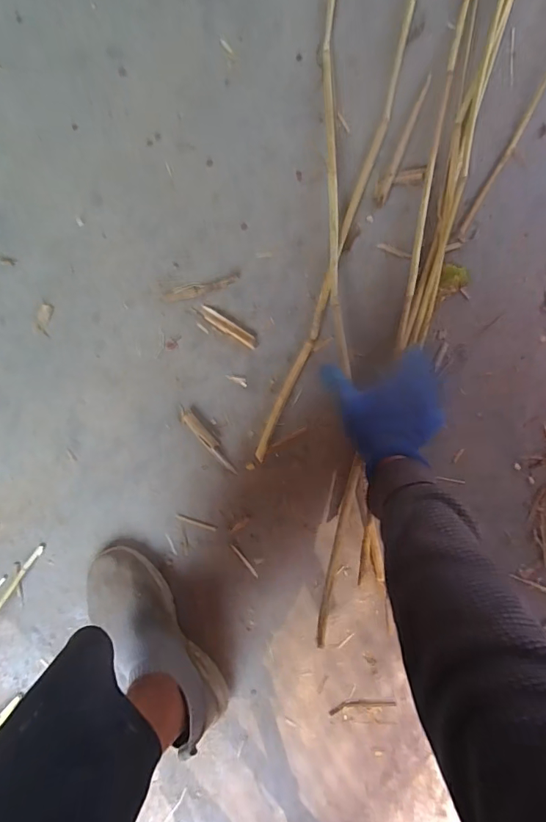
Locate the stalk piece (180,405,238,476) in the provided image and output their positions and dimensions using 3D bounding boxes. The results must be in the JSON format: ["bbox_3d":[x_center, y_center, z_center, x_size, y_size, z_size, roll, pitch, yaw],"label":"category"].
[{"bbox_3d":[-0.088,0.040,0.599,0.017,0.007,0.113,-42,92,3],"label":"stalk piece"}]

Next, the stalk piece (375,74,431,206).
[{"bbox_3d":[0.168,-0.352,0.573,0.017,0.006,0.168,20,93,0],"label":"stalk piece"}]

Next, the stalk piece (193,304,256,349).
[{"bbox_3d":[-0.063,-0.114,0.596,0.092,0.004,0.018,33,93,-1],"label":"stalk piece"}]

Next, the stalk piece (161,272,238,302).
[{"bbox_3d":[-0.095,-0.164,0.585,0.105,0.014,0.018,-20,92,2],"label":"stalk piece"}]

